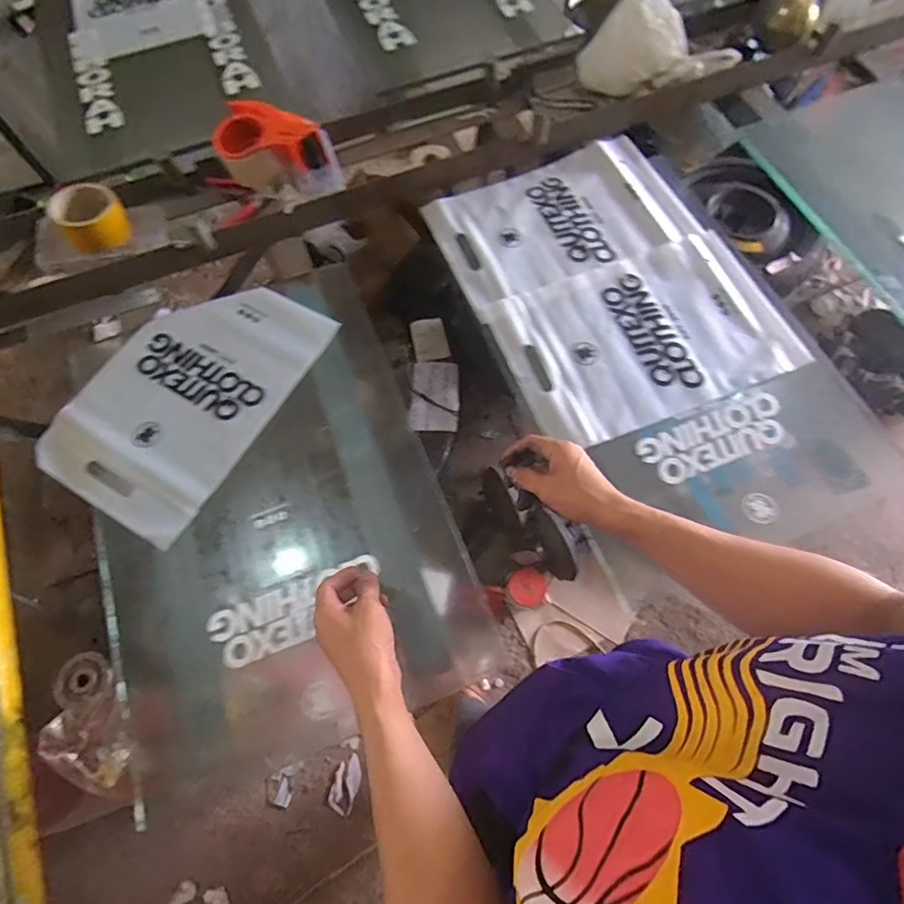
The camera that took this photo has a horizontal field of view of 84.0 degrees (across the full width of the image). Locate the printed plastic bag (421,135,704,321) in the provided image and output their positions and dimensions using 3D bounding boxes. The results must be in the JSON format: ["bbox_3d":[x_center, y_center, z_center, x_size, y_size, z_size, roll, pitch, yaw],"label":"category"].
[{"bbox_3d":[0.162,-0.366,0.775,0.369,0.013,0.234,-21,71,-8],"label":"printed plastic bag"}]

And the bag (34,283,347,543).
[{"bbox_3d":[-0.358,-0.086,0.681,0.251,0.019,0.364,29,72,10],"label":"bag"}]

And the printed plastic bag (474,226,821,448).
[{"bbox_3d":[0.260,-0.164,0.698,0.369,0.012,0.245,-20,71,-5],"label":"printed plastic bag"}]

